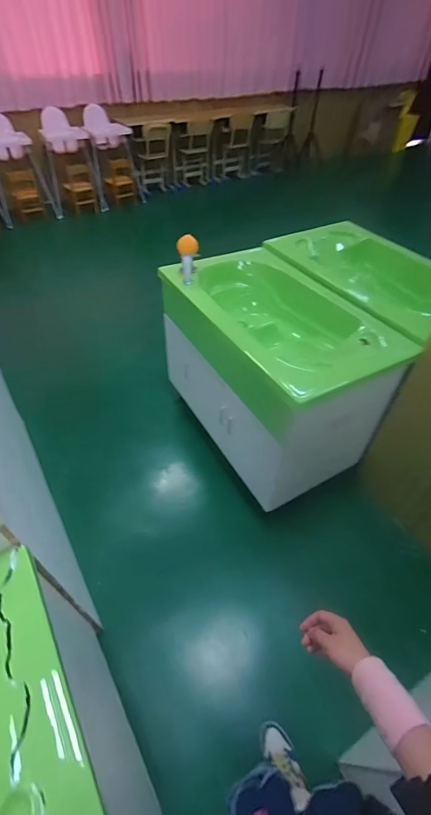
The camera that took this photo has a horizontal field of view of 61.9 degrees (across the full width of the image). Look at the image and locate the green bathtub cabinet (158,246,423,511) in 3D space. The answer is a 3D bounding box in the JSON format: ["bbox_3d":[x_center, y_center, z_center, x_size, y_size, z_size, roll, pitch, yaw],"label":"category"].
[{"bbox_3d":[0.253,-0.214,1.696,0.659,0.657,0.959,-23,52,-21],"label":"green bathtub cabinet"}]

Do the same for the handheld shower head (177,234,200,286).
[{"bbox_3d":[-0.114,-0.626,1.521,0.085,0.200,0.072,-4,47,-5],"label":"handheld shower head"}]

